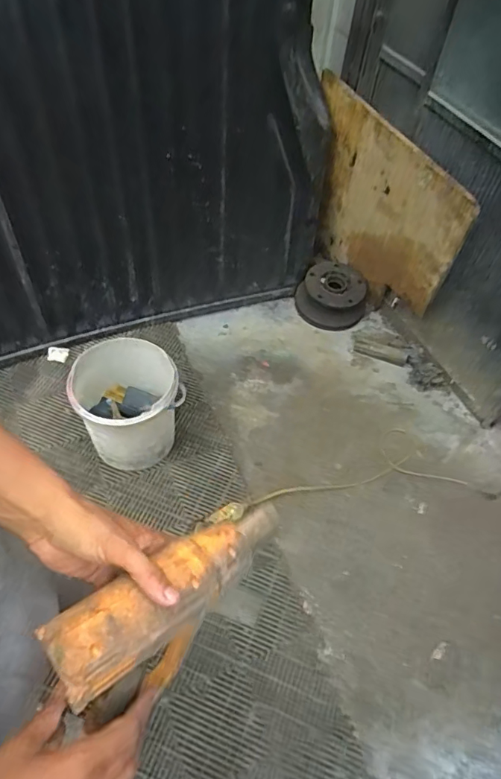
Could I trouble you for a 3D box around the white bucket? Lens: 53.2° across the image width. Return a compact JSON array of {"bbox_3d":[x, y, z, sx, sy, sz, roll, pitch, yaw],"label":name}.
[{"bbox_3d":[-0.360,0.052,1.513,0.297,0.300,0.284,2,54,-3],"label":"white bucket"}]

